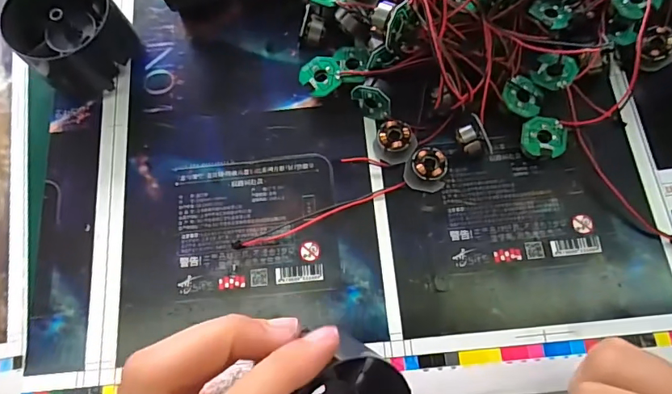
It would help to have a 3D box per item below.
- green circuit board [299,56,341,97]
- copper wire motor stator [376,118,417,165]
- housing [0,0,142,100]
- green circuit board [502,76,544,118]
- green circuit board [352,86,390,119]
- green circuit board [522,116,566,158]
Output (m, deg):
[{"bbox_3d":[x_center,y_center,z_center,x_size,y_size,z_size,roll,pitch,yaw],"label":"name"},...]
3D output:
[{"bbox_3d":[-0.007,-0.060,0.231,0.019,0.004,0.020,-41,80,-3],"label":"green circuit board"},{"bbox_3d":[0.029,-0.027,0.224,0.018,0.012,0.018,-1,73,2],"label":"copper wire motor stator"},{"bbox_3d":[-0.132,-0.082,0.234,0.044,0.038,0.051,43,79,14],"label":"housing"},{"bbox_3d":[0.090,-0.049,0.222,0.018,0.004,0.020,19,74,8],"label":"green circuit board"},{"bbox_3d":[0.018,-0.047,0.227,0.022,0.016,0.004,35,53,-10],"label":"green circuit board"},{"bbox_3d":[0.098,-0.028,0.217,0.020,0.004,0.020,5,74,7],"label":"green circuit board"}]

